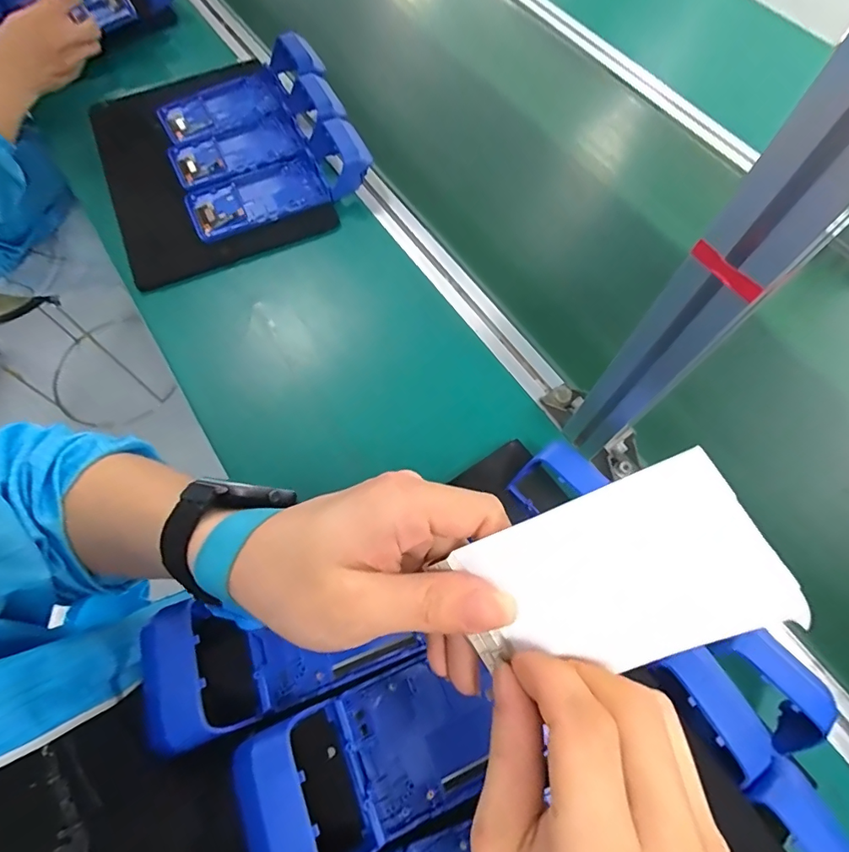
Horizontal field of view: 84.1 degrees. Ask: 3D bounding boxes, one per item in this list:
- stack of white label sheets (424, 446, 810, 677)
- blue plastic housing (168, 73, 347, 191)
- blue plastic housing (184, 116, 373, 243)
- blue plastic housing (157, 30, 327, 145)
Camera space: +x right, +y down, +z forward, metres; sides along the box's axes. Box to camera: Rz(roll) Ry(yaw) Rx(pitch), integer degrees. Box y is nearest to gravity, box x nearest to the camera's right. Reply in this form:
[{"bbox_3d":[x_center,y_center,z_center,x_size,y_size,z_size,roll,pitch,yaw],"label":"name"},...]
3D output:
[{"bbox_3d":[0.067,0.060,0.175,0.075,0.108,0.008,50,29,-10],"label":"stack of white label sheets"},{"bbox_3d":[-0.216,-0.380,0.608,0.224,0.051,0.101,-27,70,-11],"label":"blue plastic housing"},{"bbox_3d":[-0.182,-0.307,0.576,0.221,0.055,0.090,-25,70,-10],"label":"blue plastic housing"},{"bbox_3d":[-0.252,-0.465,0.639,0.226,0.062,0.105,-23,70,-9],"label":"blue plastic housing"}]

